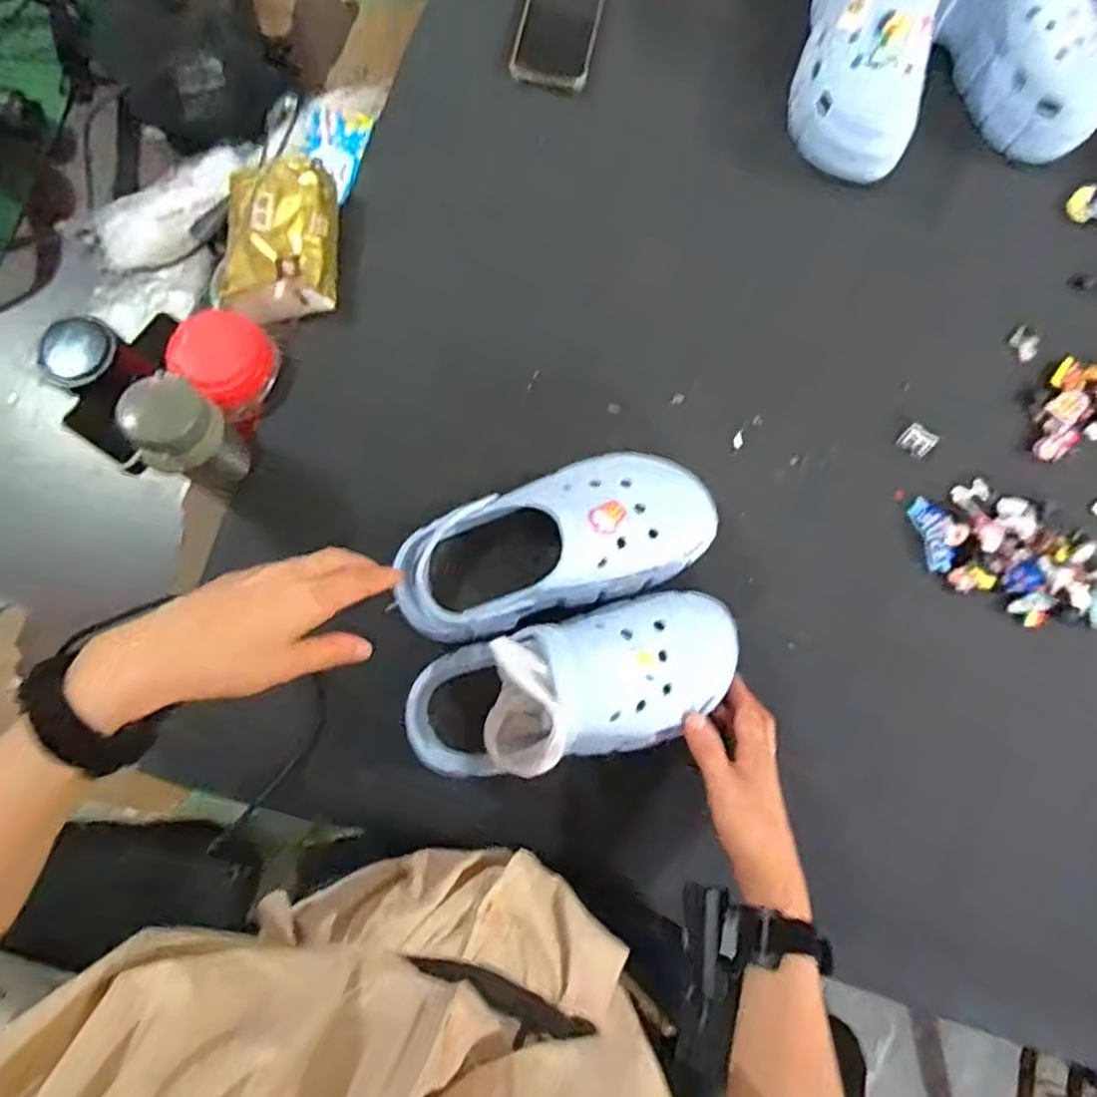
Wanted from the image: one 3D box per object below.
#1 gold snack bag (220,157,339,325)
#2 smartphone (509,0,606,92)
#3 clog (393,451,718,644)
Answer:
[{"bbox_3d":[-0.252,-0.290,0.666,0.101,0.055,0.136,1,79,1],"label":"gold snack bag"},{"bbox_3d":[0.014,-0.545,0.729,0.078,0.004,0.158,13,83,-10],"label":"smartphone"},{"bbox_3d":[0.004,-0.004,0.564,0.248,0.079,0.106,-18,80,0],"label":"clog"}]

